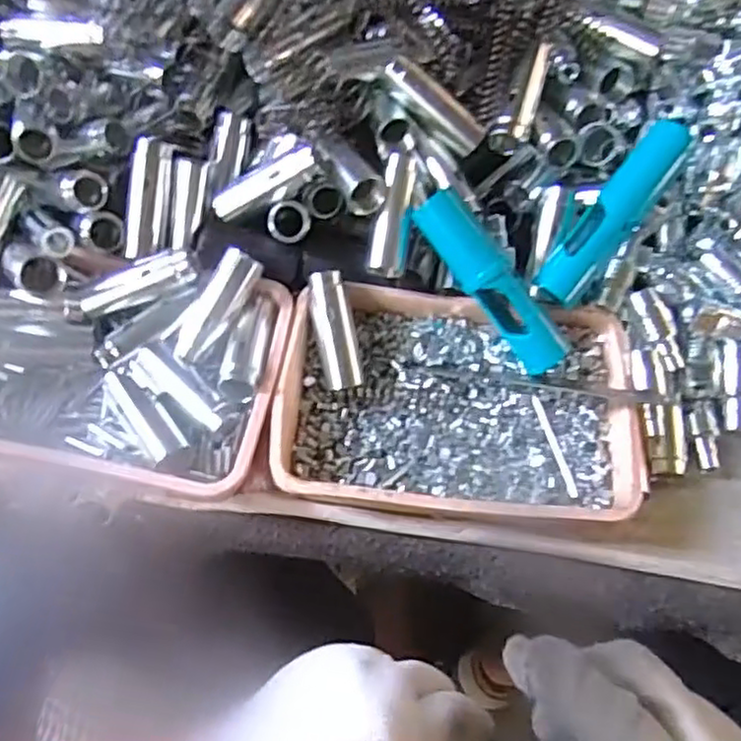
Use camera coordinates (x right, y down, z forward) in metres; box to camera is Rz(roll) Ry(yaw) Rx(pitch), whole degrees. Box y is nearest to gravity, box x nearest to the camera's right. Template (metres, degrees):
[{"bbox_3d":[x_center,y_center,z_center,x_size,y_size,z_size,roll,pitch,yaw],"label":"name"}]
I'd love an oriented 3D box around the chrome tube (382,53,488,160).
[{"bbox_3d":[0.039,-0.159,0.418,0.069,0.018,0.014,41,65,-10],"label":"chrome tube"}]

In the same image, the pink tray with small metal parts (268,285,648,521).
[{"bbox_3d":[0.051,0.019,0.406,0.202,0.031,0.132,7,62,1],"label":"pink tray with small metal parts"}]

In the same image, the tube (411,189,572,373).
[{"bbox_3d":[0.071,-0.051,0.405,0.024,0.023,0.120,-38,92,-20],"label":"tube"}]

